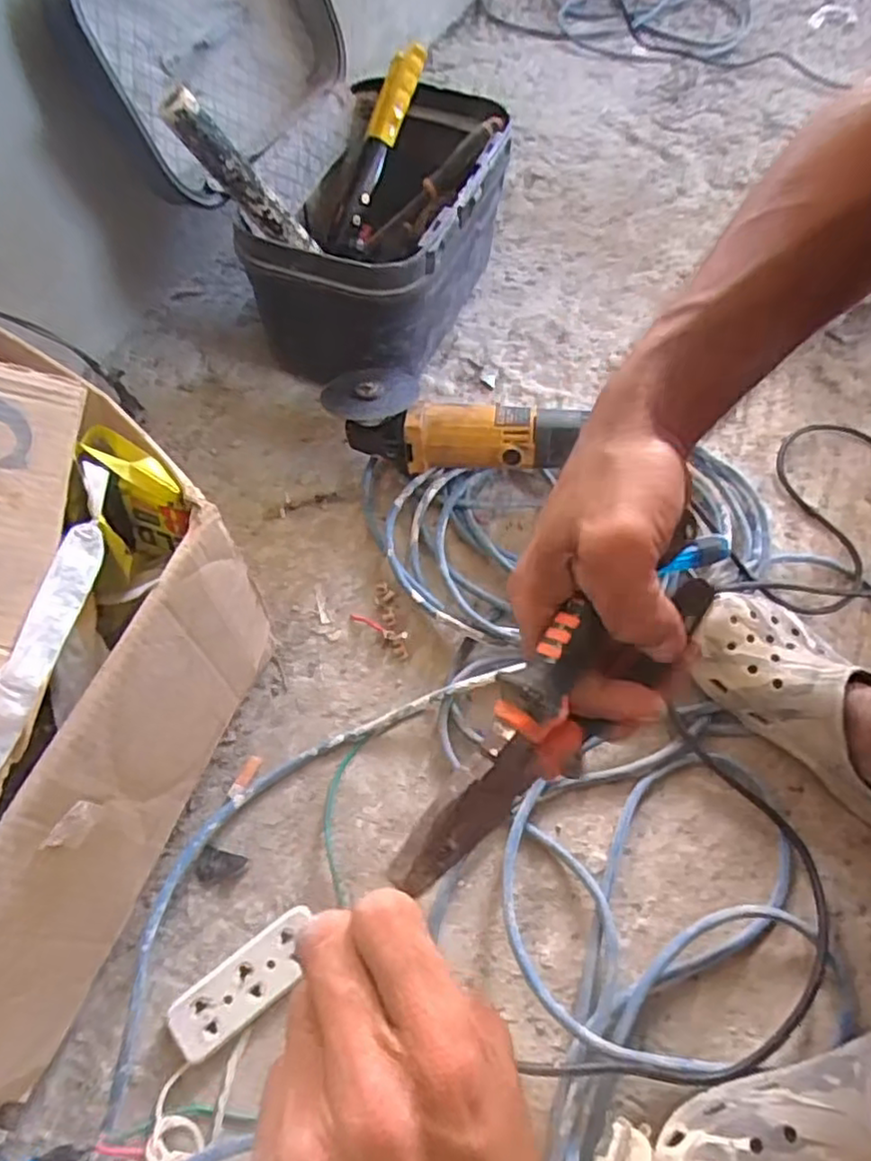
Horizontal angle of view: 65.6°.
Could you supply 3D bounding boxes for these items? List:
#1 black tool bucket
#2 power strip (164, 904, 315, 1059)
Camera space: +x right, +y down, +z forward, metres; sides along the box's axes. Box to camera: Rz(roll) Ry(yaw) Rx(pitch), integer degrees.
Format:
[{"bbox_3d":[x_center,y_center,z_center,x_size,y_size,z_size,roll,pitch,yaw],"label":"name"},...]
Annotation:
[{"bbox_3d":[-0.053,-0.379,0.767,0.205,0.188,0.320,15,60,7],"label":"black tool bucket"},{"bbox_3d":[-0.132,0.280,0.473,0.105,0.013,0.044,-33,67,-22],"label":"power strip"}]

